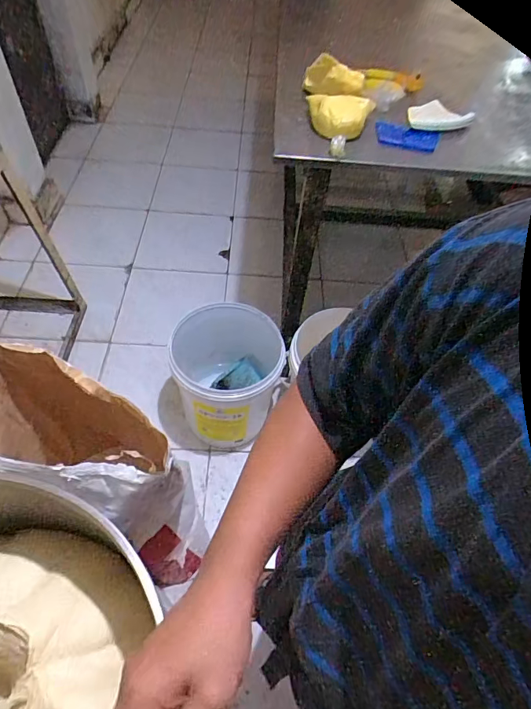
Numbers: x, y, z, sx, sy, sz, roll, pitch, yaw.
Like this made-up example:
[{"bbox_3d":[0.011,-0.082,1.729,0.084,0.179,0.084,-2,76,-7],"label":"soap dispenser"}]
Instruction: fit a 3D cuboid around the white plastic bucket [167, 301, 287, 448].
[{"bbox_3d":[-0.094,0.084,1.346,0.322,0.383,0.305,2,52,-2],"label":"white plastic bucket"}]

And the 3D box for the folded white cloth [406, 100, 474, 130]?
[{"bbox_3d":[0.356,-0.495,0.908,0.147,0.020,0.089,-24,58,-21],"label":"folded white cloth"}]

